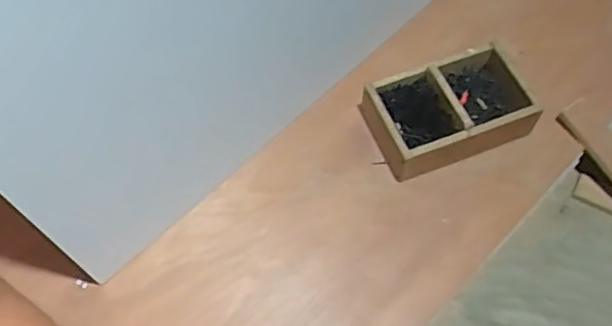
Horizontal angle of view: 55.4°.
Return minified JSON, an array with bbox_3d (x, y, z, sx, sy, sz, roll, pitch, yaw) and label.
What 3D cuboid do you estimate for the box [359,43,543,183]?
[{"bbox_3d":[0.334,-0.126,1.385,0.366,0.128,0.240,-23,64,-13],"label":"box"}]

